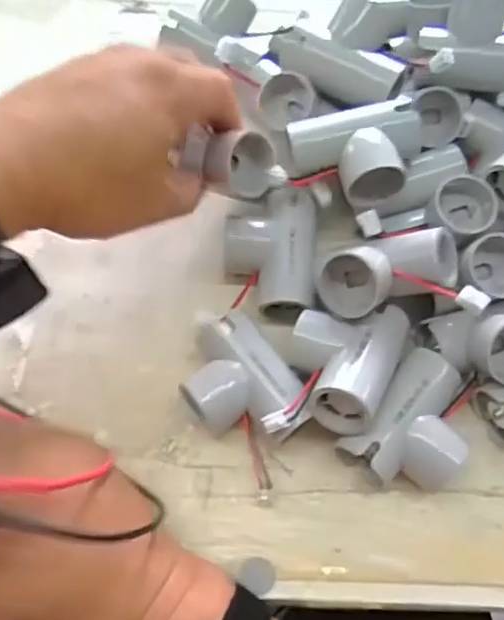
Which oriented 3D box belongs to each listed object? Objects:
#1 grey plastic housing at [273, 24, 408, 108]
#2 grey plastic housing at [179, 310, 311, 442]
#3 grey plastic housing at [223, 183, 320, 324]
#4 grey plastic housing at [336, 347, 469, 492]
[{"bbox_3d":[0.049,-0.147,0.390,0.083,0.025,0.026,25,69,6],"label":"grey plastic housing"},{"bbox_3d":[-0.010,0.040,0.349,0.052,0.039,0.081,-39,76,-16],"label":"grey plastic housing"},{"bbox_3d":[0.011,-0.032,0.383,0.053,0.036,0.078,6,69,-1],"label":"grey plastic housing"},{"bbox_3d":[0.089,0.066,0.346,0.055,0.034,0.073,39,72,11],"label":"grey plastic housing"}]

